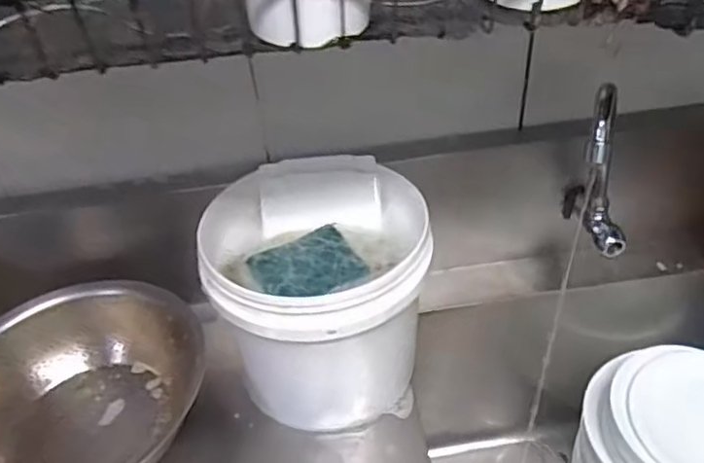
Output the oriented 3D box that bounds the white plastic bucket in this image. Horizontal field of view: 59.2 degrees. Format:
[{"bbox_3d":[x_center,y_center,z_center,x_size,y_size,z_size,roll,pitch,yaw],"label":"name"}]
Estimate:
[{"bbox_3d":[-0.033,0.070,0.634,0.204,0.209,0.182,-4,41,2],"label":"white plastic bucket"}]

